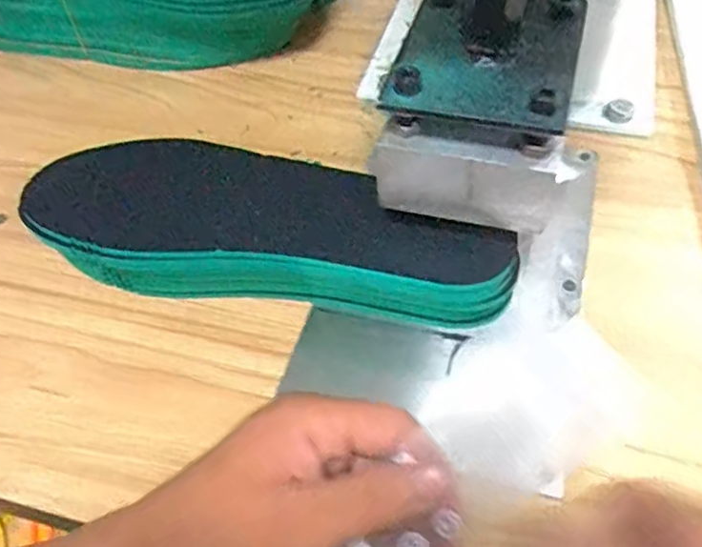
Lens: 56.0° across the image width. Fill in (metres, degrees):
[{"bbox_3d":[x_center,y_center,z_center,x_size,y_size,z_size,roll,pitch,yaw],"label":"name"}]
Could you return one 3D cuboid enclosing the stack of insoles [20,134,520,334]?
[{"bbox_3d":[-0.045,-0.025,0.370,0.262,0.071,0.082,7,52,11],"label":"stack of insoles"}]

